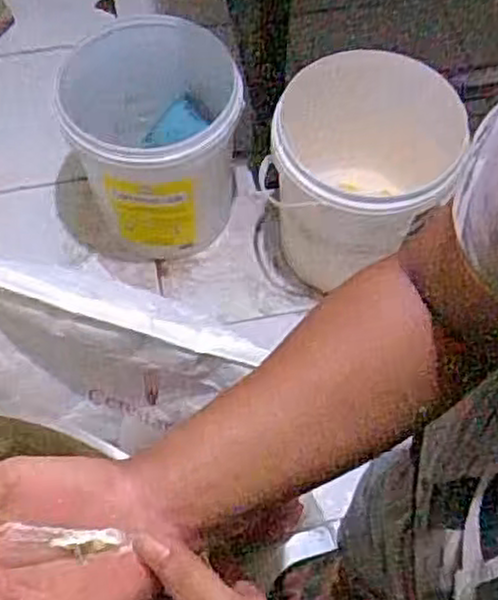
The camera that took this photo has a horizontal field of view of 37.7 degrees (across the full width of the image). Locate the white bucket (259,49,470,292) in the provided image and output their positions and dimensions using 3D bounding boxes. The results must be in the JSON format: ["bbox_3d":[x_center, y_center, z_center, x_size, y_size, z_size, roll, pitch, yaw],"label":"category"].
[{"bbox_3d":[0.176,-0.218,1.386,0.294,0.376,0.321,0,63,0],"label":"white bucket"}]

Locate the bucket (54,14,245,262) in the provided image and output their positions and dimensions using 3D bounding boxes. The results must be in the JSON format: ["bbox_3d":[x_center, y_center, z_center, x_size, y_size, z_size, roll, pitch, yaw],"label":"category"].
[{"bbox_3d":[-0.184,-0.283,1.467,0.320,0.430,0.319,0,63,0],"label":"bucket"}]

